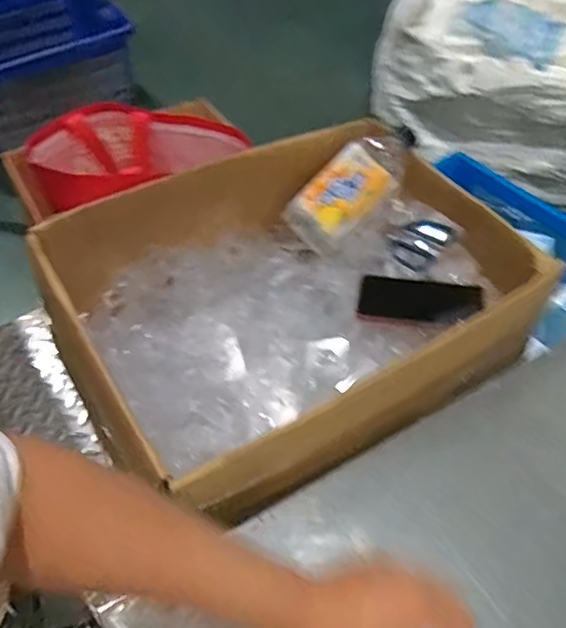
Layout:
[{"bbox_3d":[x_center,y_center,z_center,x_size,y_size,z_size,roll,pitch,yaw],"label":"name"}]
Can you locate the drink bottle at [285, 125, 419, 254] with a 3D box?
[{"bbox_3d":[0.105,-0.184,0.849,0.217,0.070,0.086,-43,60,9],"label":"drink bottle"}]

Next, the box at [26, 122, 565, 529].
[{"bbox_3d":[0.034,-0.030,0.755,0.583,0.156,0.403,-23,57,-21],"label":"box"}]

